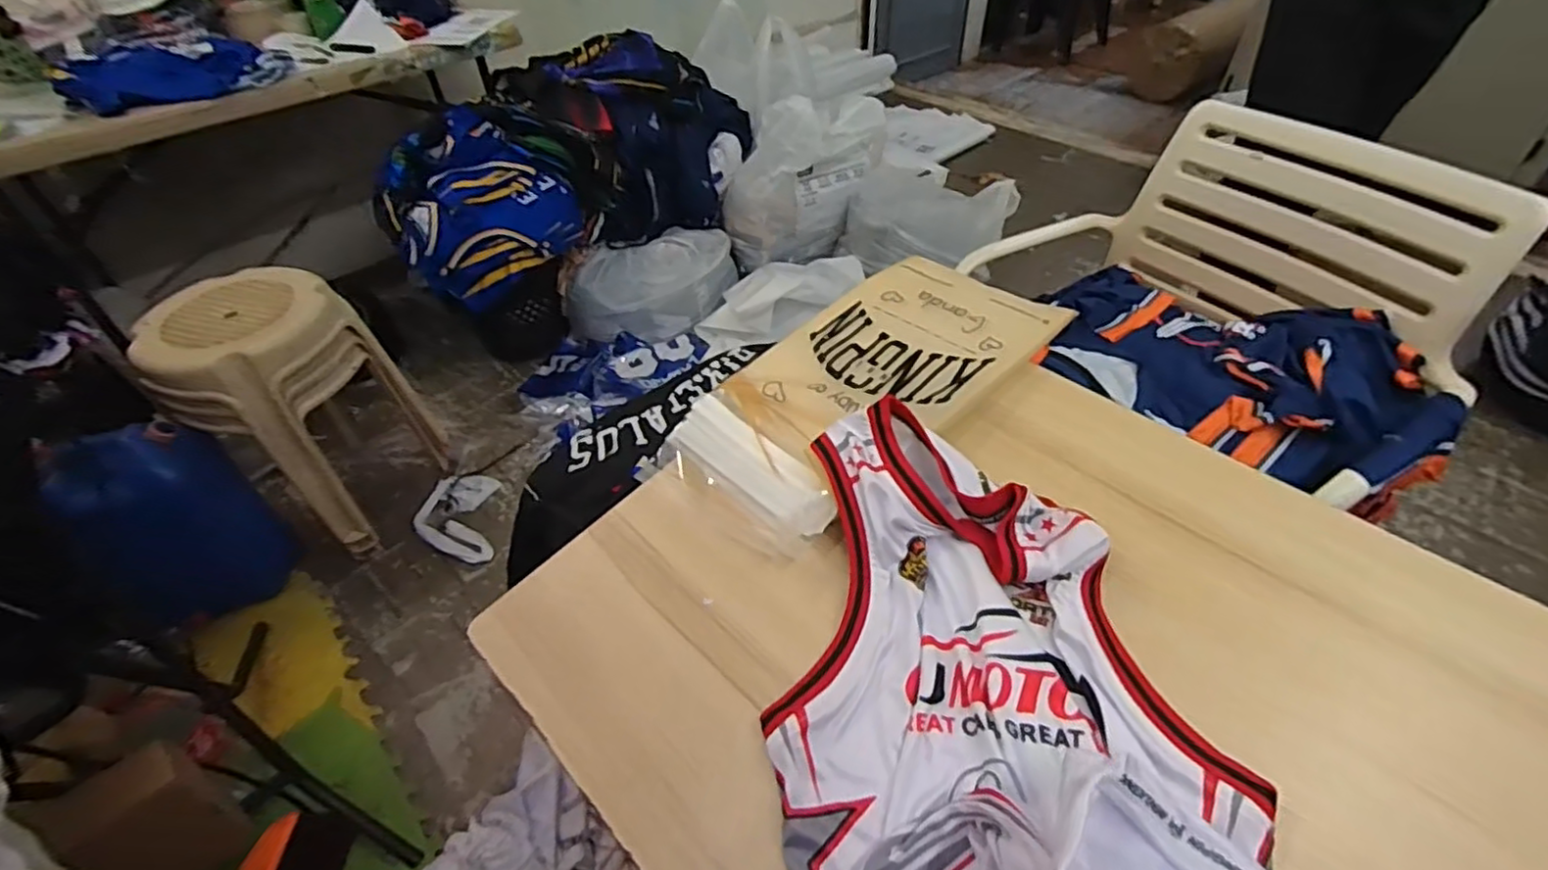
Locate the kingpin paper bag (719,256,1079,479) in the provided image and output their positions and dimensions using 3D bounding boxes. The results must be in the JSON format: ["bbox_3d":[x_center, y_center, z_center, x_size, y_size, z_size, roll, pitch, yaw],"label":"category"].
[{"bbox_3d":[0.134,-0.091,0.746,0.351,0.032,0.222,-33,52,-26],"label":"kingpin paper bag"}]

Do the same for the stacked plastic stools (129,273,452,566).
[{"bbox_3d":[-0.959,-0.058,1.383,0.316,0.484,0.362,27,53,27],"label":"stacked plastic stools"}]

